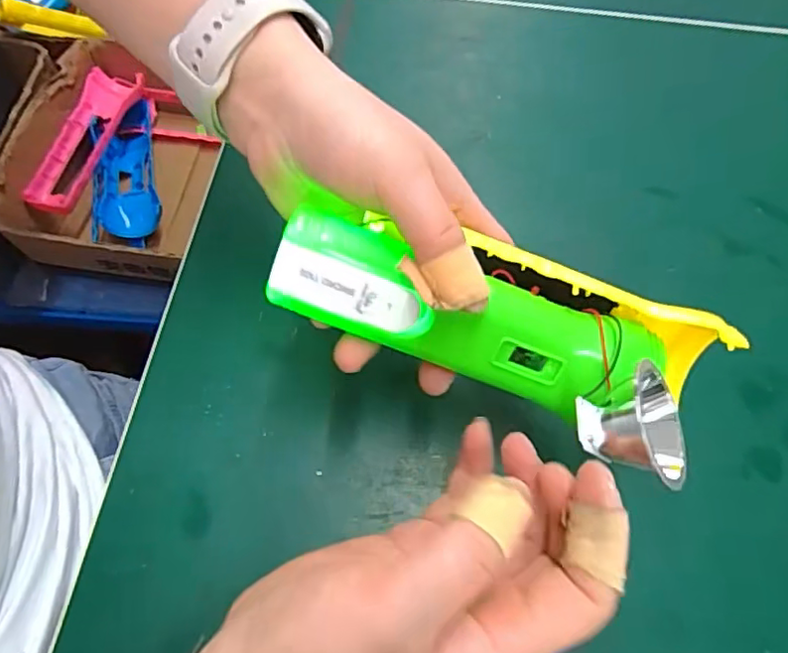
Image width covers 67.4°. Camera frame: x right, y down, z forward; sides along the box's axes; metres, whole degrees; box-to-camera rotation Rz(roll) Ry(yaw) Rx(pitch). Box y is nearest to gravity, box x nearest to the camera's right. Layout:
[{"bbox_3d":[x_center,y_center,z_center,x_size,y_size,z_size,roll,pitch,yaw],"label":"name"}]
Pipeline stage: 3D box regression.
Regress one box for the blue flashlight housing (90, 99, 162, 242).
[{"bbox_3d":[-0.256,-0.149,0.561,0.058,0.028,0.154,-14,66,-9],"label":"blue flashlight housing"}]

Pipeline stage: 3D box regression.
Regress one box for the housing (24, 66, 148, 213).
[{"bbox_3d":[-0.284,-0.175,0.549,0.050,0.025,0.165,11,64,3],"label":"housing"}]

